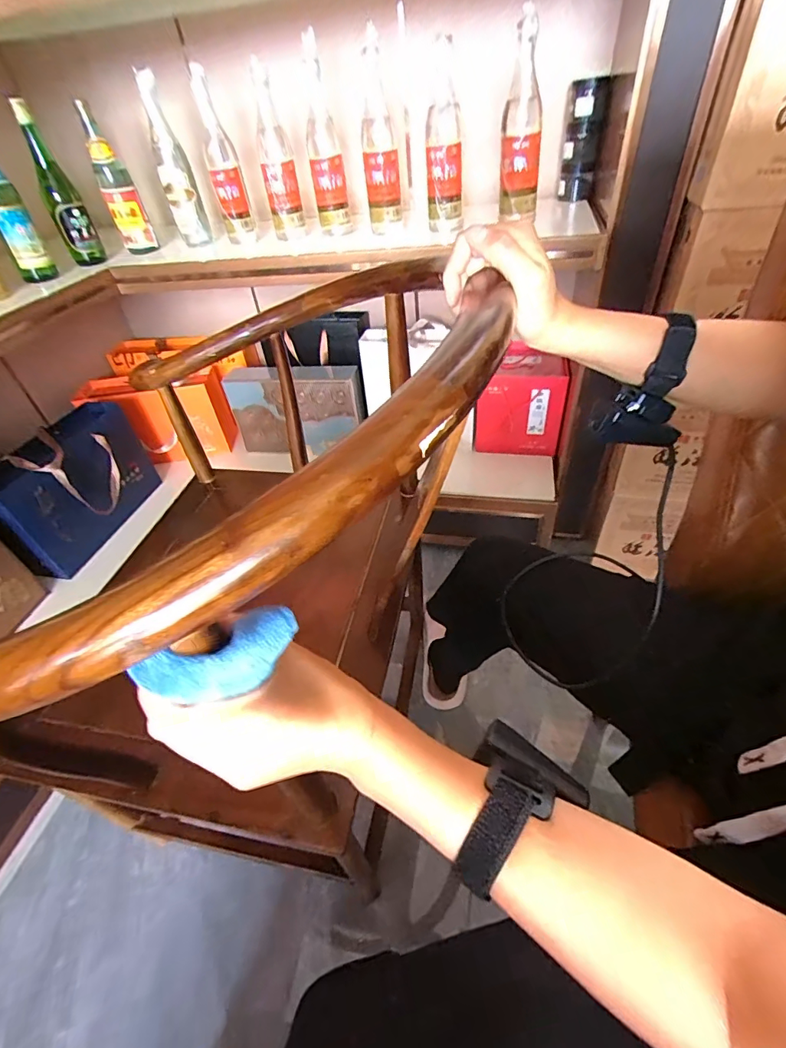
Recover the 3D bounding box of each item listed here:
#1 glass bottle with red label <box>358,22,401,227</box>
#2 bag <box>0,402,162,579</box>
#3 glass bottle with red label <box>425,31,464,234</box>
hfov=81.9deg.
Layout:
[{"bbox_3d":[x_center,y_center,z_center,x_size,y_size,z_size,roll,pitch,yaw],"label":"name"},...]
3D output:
[{"bbox_3d":[-0.025,-0.714,0.852,0.067,0.266,0.075,-6,43,0],"label":"glass bottle with red label"},{"bbox_3d":[-0.711,-0.094,1.057,0.087,0.240,0.386,4,44,11],"label":"bag"},{"bbox_3d":[0.095,-0.687,0.823,0.067,0.249,0.069,0,43,7],"label":"glass bottle with red label"}]

